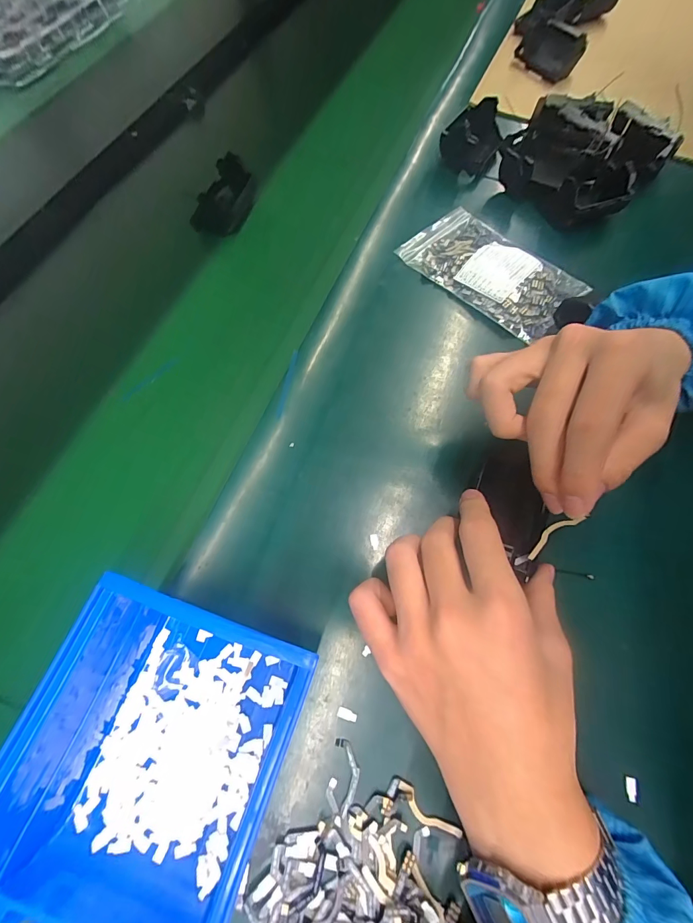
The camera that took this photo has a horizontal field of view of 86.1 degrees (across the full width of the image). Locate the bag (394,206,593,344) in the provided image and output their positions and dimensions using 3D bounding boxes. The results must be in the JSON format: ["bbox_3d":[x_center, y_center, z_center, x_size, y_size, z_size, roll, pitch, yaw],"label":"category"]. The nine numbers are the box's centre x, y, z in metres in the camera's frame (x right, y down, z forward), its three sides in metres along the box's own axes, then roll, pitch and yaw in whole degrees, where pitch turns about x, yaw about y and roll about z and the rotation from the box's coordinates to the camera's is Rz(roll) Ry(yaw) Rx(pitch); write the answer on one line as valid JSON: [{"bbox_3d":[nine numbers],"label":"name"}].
[{"bbox_3d":[0.134,-0.177,0.342,0.150,0.019,0.092,42,72,16],"label":"bag"}]

